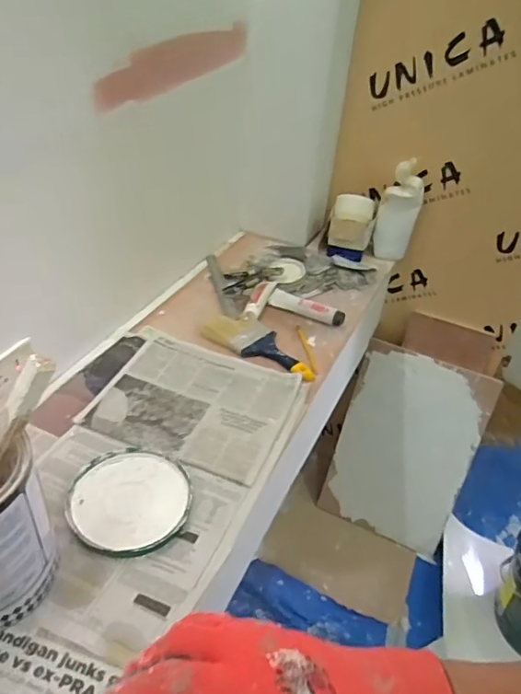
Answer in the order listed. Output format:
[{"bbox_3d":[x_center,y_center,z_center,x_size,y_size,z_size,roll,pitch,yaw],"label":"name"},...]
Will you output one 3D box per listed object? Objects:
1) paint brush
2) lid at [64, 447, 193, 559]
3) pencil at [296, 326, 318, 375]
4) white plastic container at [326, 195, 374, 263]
[{"bbox_3d":[0.008,-0.007,1.053,0.246,0.023,0.093,25,42,24],"label":"paint brush"},{"bbox_3d":[-0.184,0.213,0.752,0.166,0.010,0.171,3,38,-2],"label":"lid"},{"bbox_3d":[0.095,0.004,1.062,0.013,0.014,0.170,-2,38,-9],"label":"pencil"},{"bbox_3d":[0.232,-0.308,1.367,0.108,0.136,0.111,13,38,11],"label":"white plastic container"}]

